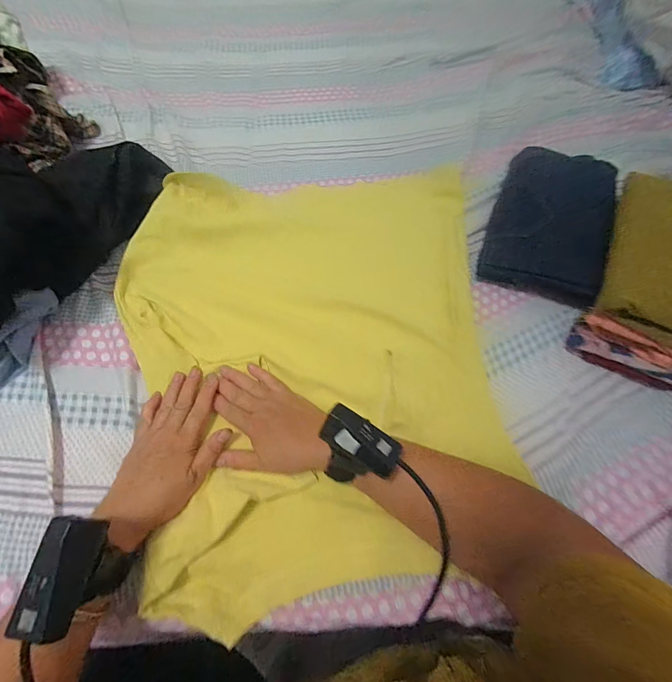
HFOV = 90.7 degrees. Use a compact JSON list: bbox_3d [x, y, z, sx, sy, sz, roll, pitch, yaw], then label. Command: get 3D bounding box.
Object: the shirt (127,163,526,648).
[{"bbox_3d":[-0.023,-0.006,0.397,0.429,0.049,0.504,-8,65,-6],"label":"shirt"}]

